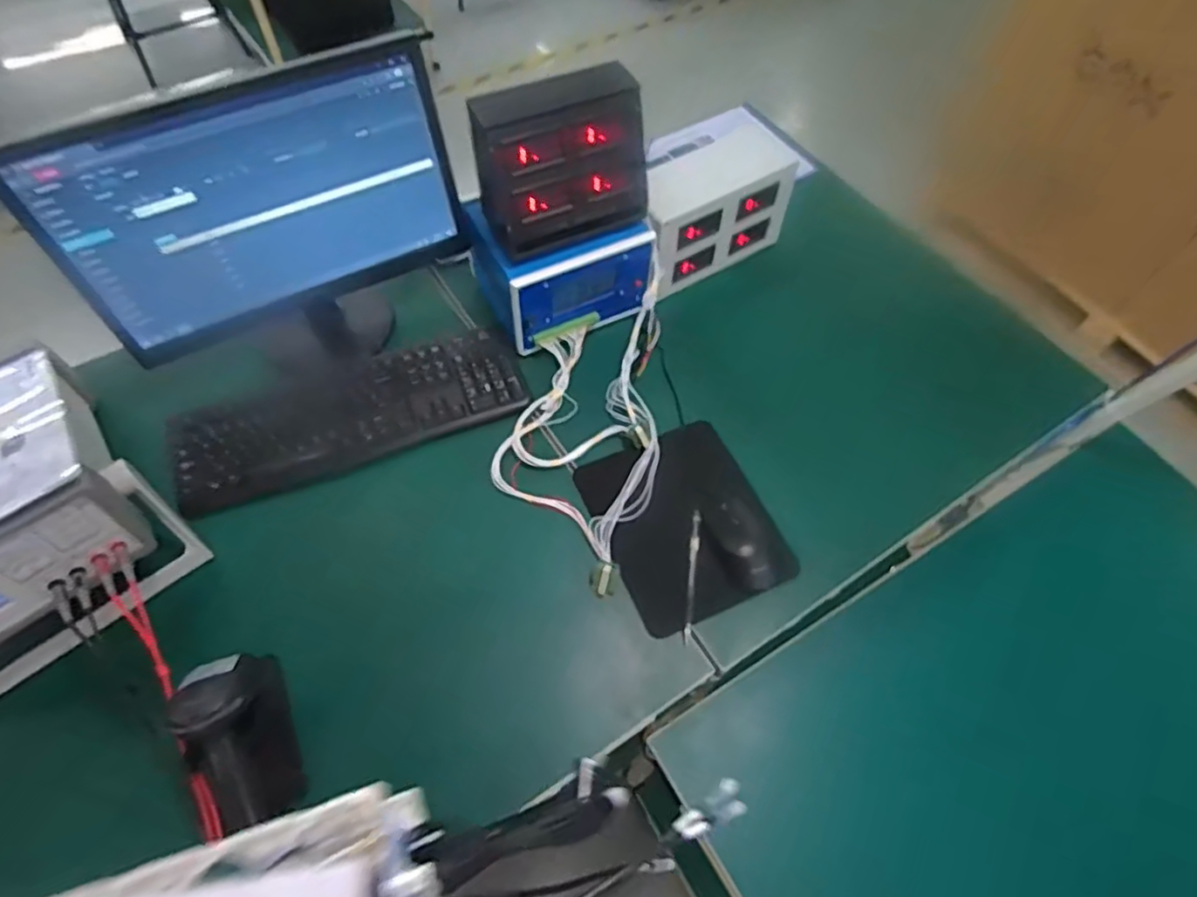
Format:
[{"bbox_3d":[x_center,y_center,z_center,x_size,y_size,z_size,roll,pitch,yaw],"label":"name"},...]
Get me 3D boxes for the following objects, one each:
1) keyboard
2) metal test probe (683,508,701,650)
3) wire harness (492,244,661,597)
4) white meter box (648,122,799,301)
[{"bbox_3d":[-0.315,-0.048,0.848,0.430,0.026,0.150,-19,61,-12],"label":"keyboard"},{"bbox_3d":[0.108,0.144,0.754,0.011,0.007,0.161,8,59,4],"label":"metal test probe"},{"bbox_3d":[-0.011,-0.049,0.830,0.195,0.090,0.424,14,60,7],"label":"wire harness"},{"bbox_3d":[0.151,-0.350,0.971,0.255,0.136,0.135,-32,65,-18],"label":"white meter box"}]

